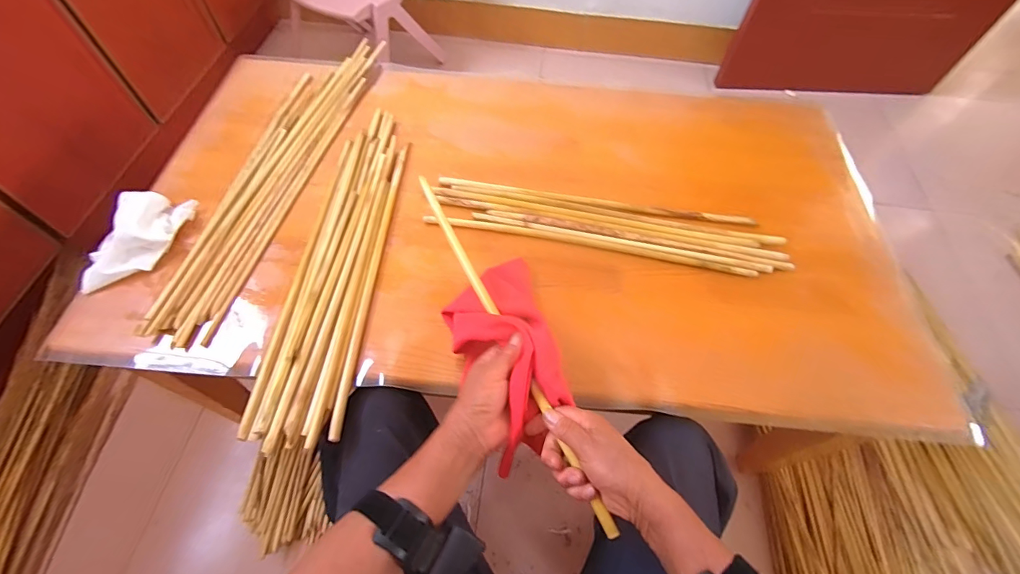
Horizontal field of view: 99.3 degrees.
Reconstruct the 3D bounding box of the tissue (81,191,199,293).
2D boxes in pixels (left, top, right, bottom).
[{"bbox_3d":[-0.503,-0.067,0.580,0.083,0.041,0.161,13,59,5],"label":"tissue"}]

